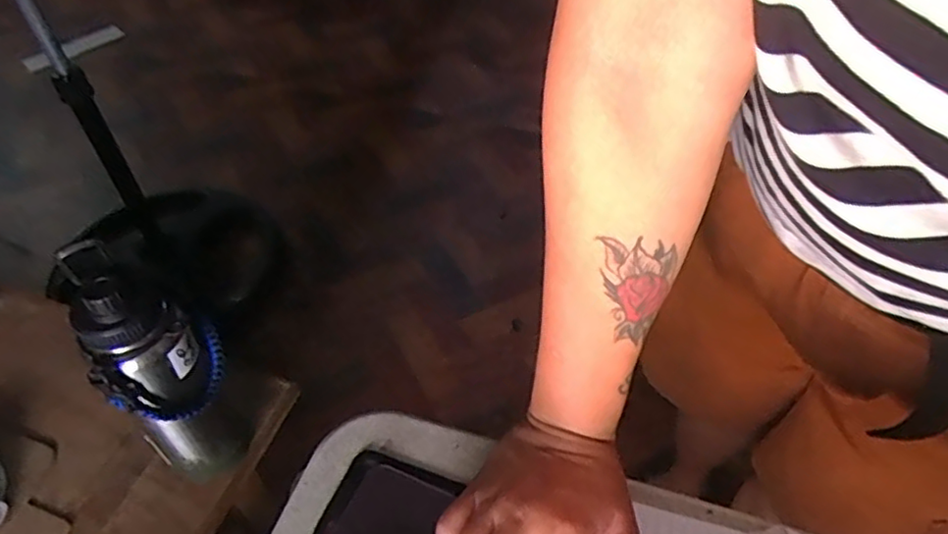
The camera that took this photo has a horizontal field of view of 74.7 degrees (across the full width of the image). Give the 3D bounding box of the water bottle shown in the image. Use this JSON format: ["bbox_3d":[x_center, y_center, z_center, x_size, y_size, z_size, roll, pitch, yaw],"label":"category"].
[{"bbox_3d":[-0.283,0.099,0.580,0.094,0.340,0.085,-28,55,-24],"label":"water bottle"}]

